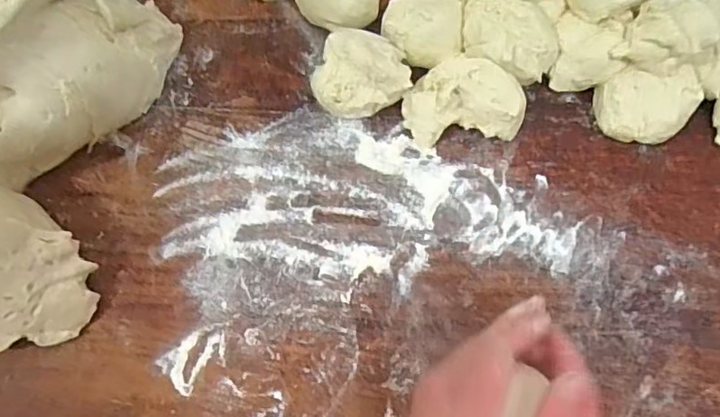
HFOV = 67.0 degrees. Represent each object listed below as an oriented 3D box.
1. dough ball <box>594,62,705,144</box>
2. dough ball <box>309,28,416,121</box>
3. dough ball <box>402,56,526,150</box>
[{"bbox_3d":[0.226,-0.084,0.436,0.062,0.046,0.065,0,71,1],"label":"dough ball"},{"bbox_3d":[0.000,-0.108,0.442,0.075,0.053,0.063,-9,71,-2],"label":"dough ball"},{"bbox_3d":[0.084,-0.086,0.438,0.096,0.041,0.060,-5,71,-1],"label":"dough ball"}]

